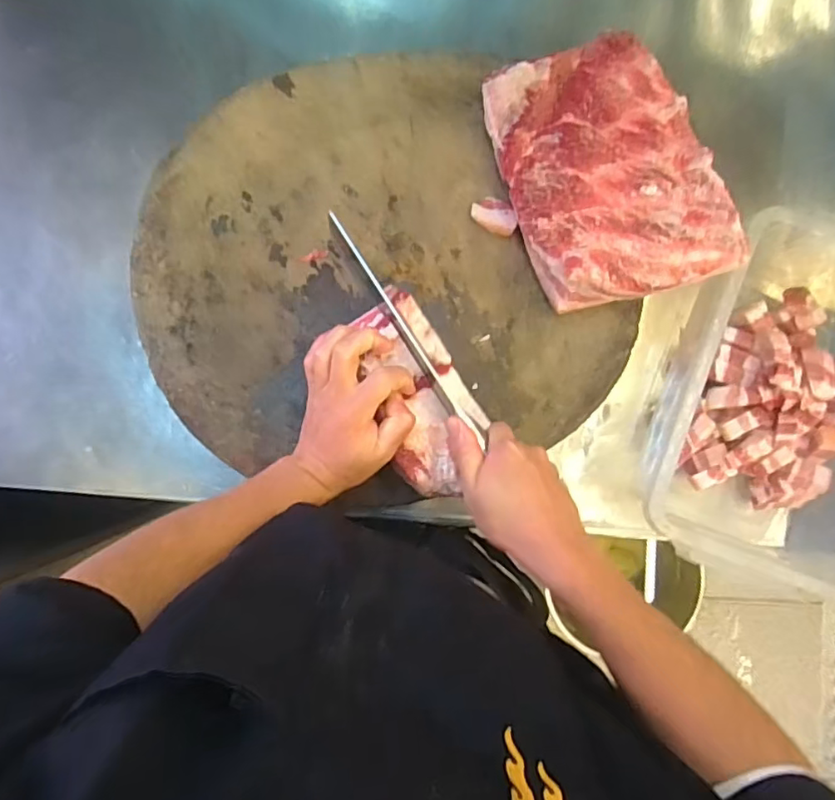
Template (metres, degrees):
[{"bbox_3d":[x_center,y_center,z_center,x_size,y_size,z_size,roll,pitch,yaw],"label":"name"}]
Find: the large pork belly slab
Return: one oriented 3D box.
[{"bbox_3d":[0.162,-0.195,0.513,0.153,0.074,0.224,-20,88,-4],"label":"large pork belly slab"}]

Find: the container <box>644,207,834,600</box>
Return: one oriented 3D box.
[{"bbox_3d":[0.350,0.003,0.564,0.219,0.121,0.306,18,86,-2],"label":"container"}]

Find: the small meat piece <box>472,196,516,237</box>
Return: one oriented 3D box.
[{"bbox_3d":[0.072,-0.170,0.534,0.043,0.014,0.028,37,86,0],"label":"small meat piece"}]

